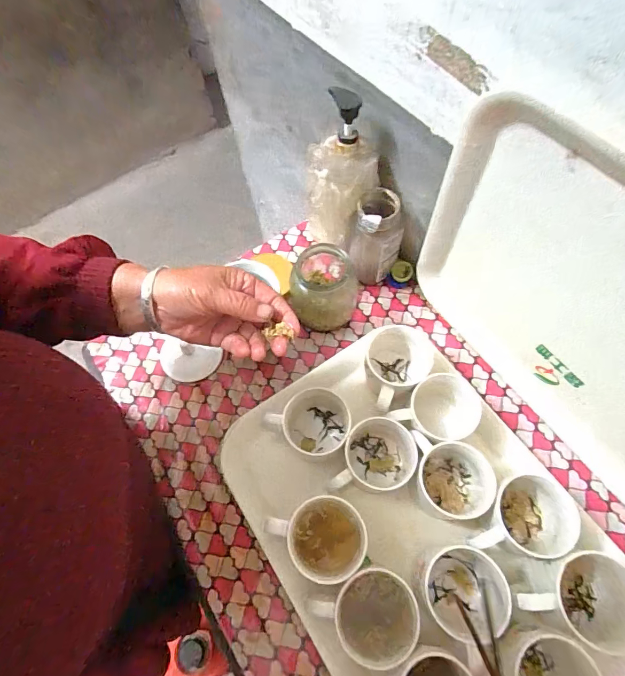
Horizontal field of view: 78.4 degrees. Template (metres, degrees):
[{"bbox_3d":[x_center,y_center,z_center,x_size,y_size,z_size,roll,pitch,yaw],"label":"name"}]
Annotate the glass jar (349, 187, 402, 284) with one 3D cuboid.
[{"bbox_3d":[0.090,-0.136,0.541,0.066,0.142,0.071,-1,65,2],"label":"glass jar"}]

